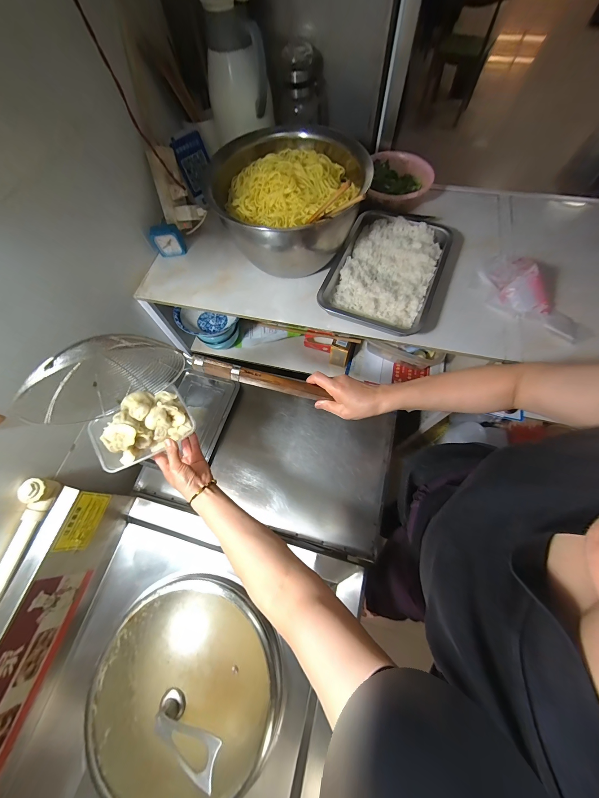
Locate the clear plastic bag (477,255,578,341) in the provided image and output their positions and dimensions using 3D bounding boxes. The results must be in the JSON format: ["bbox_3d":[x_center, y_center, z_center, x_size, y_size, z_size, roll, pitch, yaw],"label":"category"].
[{"bbox_3d":[0.455,-0.208,0.513,0.101,0.089,0.217,-29,70,-9],"label":"clear plastic bag"}]

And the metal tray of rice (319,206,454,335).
[{"bbox_3d":[0.177,-0.271,0.579,0.225,0.049,0.297,18,70,10],"label":"metal tray of rice"}]

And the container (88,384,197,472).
[{"bbox_3d":[-0.280,0.047,0.480,0.163,0.058,0.110,-33,102,-10],"label":"container"}]

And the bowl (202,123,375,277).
[{"bbox_3d":[-0.019,-0.400,0.574,0.296,0.176,0.282,-1,68,2],"label":"bowl"}]

